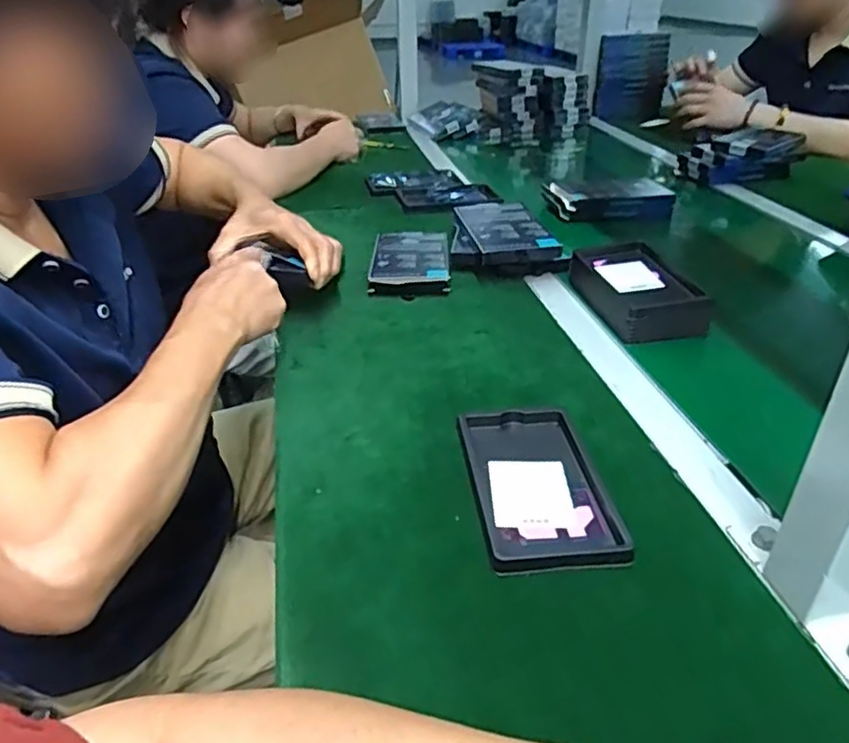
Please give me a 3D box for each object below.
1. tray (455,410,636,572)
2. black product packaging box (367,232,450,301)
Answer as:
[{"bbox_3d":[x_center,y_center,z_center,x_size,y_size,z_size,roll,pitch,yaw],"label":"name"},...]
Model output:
[{"bbox_3d":[0.083,0.079,0.470,0.095,0.015,0.160,-3,33,-4],"label":"tray"},{"bbox_3d":[-0.018,-0.139,0.804,0.094,0.023,0.168,0,32,0],"label":"black product packaging box"}]

